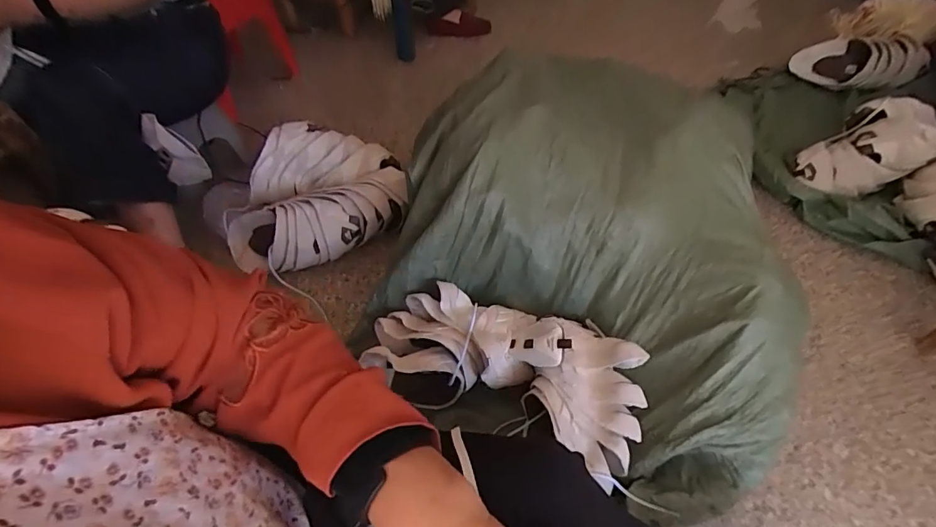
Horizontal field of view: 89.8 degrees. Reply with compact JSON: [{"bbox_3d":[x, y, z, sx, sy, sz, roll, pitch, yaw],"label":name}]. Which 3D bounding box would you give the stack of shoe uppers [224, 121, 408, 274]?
[{"bbox_3d":[-0.344,-0.158,1.042,0.377,0.128,0.332,-25,54,-18],"label":"stack of shoe uppers"}]

